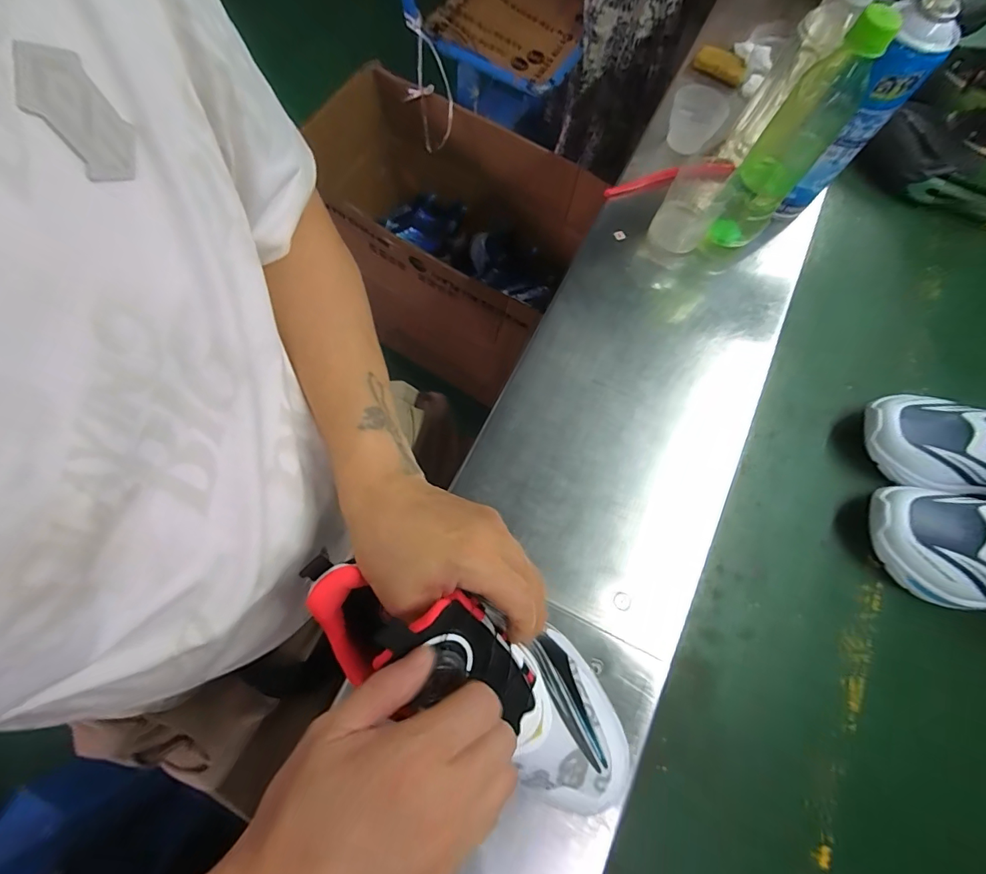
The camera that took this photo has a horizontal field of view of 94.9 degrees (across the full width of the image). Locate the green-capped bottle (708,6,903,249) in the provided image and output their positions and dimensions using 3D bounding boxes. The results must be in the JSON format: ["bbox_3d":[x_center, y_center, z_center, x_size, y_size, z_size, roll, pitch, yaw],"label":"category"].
[{"bbox_3d":[0.274,-0.265,0.430,0.057,0.208,0.066,37,76,9],"label":"green-capped bottle"}]

